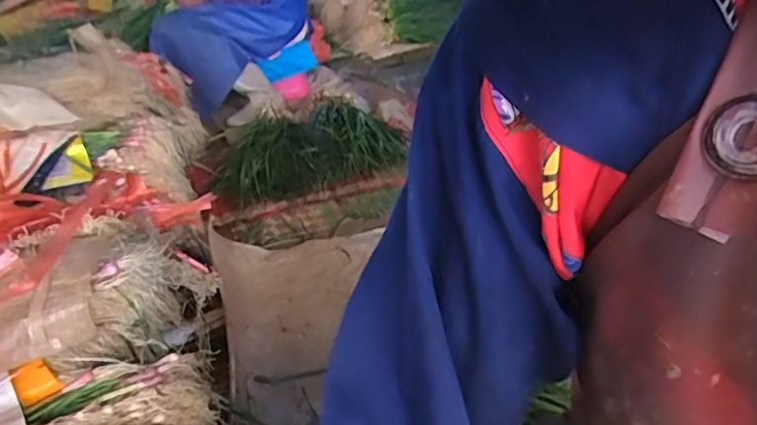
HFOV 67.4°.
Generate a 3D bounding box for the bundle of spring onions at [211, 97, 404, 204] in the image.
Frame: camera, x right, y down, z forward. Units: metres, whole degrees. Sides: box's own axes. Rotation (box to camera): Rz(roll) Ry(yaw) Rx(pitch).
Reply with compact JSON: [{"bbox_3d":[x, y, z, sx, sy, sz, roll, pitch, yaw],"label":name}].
[{"bbox_3d":[-0.235,-0.216,1.773,0.617,0.104,0.488,-23,37,-25],"label":"bundle of spring onions"}]

